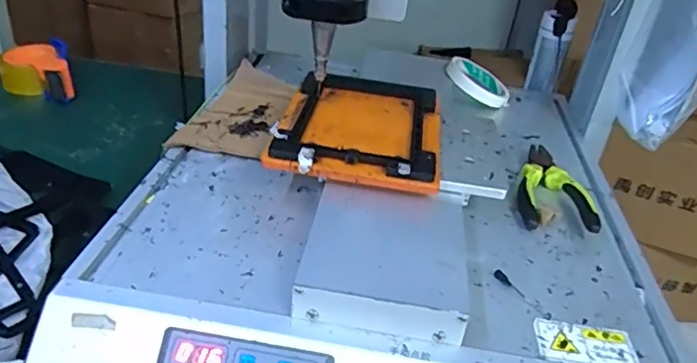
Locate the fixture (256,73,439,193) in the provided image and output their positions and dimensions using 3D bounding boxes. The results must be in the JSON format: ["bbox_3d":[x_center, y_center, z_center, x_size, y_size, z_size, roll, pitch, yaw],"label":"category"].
[{"bbox_3d":[0.015,-0.060,0.564,0.150,0.019,0.204,10,32,4],"label":"fixture"}]

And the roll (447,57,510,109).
[{"bbox_3d":[0.175,-0.134,0.770,0.091,0.016,0.078,32,40,-1],"label":"roll"}]

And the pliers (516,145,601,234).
[{"bbox_3d":[0.208,0.003,0.573,0.069,0.020,0.148,13,32,10],"label":"pliers"}]

